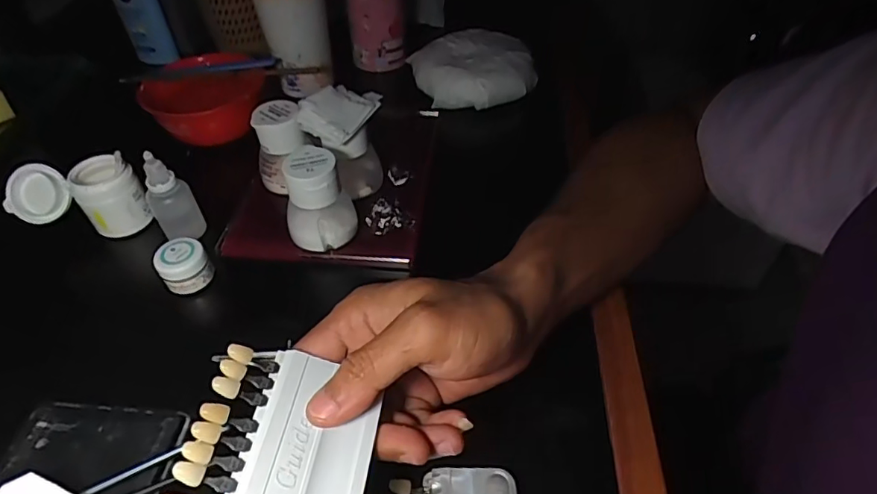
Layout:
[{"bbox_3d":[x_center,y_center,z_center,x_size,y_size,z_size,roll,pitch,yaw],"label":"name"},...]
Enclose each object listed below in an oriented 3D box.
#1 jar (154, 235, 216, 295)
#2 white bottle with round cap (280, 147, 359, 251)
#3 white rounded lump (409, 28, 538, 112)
[{"bbox_3d":[-0.179,0.012,0.367,0.031,0.023,0.031,0,46,0],"label":"jar"},{"bbox_3d":[-0.085,-0.032,0.374,0.048,0.068,0.040,-8,47,-8],"label":"white bottle with round cap"},{"bbox_3d":[0.037,-0.186,0.550,0.120,0.043,0.102,-10,47,-10],"label":"white rounded lump"}]

